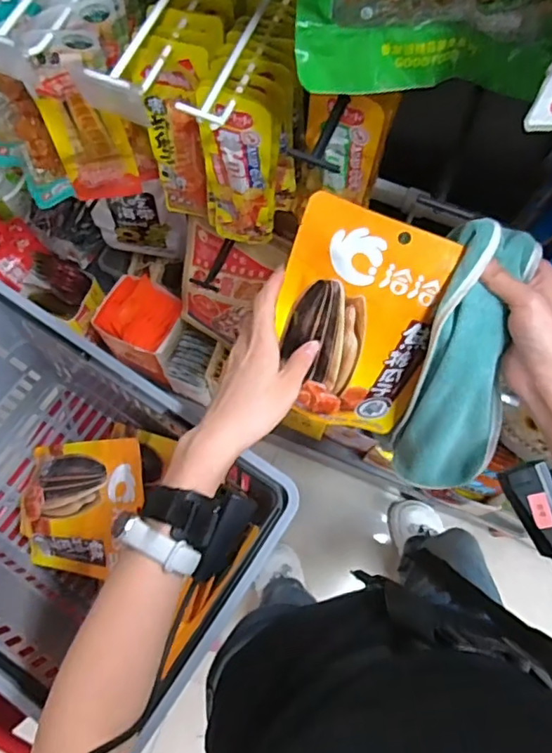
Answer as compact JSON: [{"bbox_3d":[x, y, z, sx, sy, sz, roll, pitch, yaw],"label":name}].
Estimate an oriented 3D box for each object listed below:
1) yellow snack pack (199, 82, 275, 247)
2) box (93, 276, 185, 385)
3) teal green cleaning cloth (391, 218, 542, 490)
[{"bbox_3d":[-0.036,-0.204,0.585,0.071,0.215,0.023,18,72,6],"label":"yellow snack pack"},{"bbox_3d":[-0.245,-0.092,1.038,0.132,0.152,0.123,29,75,7],"label":"box"},{"bbox_3d":[0.158,-0.005,0.474,0.076,0.241,0.060,2,32,0],"label":"teal green cleaning cloth"}]

